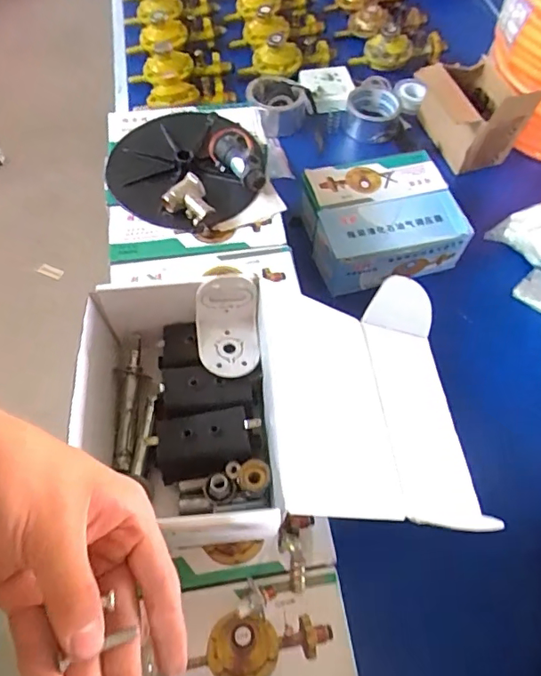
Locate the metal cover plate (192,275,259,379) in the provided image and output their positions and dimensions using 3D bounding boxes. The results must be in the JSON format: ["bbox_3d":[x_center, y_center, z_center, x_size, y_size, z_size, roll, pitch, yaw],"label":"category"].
[{"bbox_3d":[-0.034,-0.006,0.389,0.050,0.050,0.060,-2,60,-3],"label":"metal cover plate"}]

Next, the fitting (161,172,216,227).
[{"bbox_3d":[-0.081,-0.141,0.520,0.043,0.022,0.040,41,67,19],"label":"fitting"}]

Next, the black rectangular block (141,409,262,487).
[{"bbox_3d":[-0.048,0.079,0.380,0.076,0.032,0.040,-9,61,-7],"label":"black rectangular block"}]

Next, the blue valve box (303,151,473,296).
[{"bbox_3d":[0.144,-0.153,0.682,0.202,0.079,0.173,-17,62,-11],"label":"blue valve box"}]

